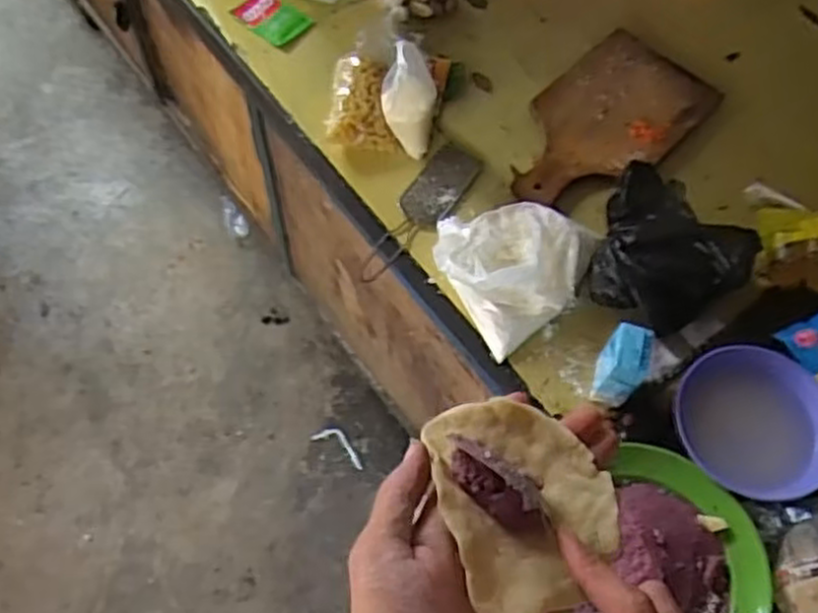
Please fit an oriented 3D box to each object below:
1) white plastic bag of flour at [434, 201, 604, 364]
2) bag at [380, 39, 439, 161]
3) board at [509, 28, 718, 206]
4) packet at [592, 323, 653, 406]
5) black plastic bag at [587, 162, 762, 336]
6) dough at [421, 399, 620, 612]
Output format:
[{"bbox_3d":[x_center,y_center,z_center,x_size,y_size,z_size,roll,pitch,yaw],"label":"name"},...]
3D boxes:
[{"bbox_3d":[0.115,-0.056,0.819,0.168,0.054,0.147,-35,72,-19],"label":"white plastic bag of flour"},{"bbox_3d":[0.002,-0.231,0.862,0.058,0.137,0.041,-16,44,-11],"label":"bag"},{"bbox_3d":[0.233,-0.222,0.930,0.160,0.013,0.284,43,69,15],"label":"board"},{"bbox_3d":[0.205,0.057,0.740,0.033,0.074,0.057,18,65,5],"label":"packet"},{"bbox_3d":[0.263,-0.057,0.813,0.151,0.055,0.157,-40,73,-20],"label":"black plastic bag"},{"bbox_3d":[0.054,0.086,0.358,0.079,0.031,0.101,-18,65,-12],"label":"dough"}]

